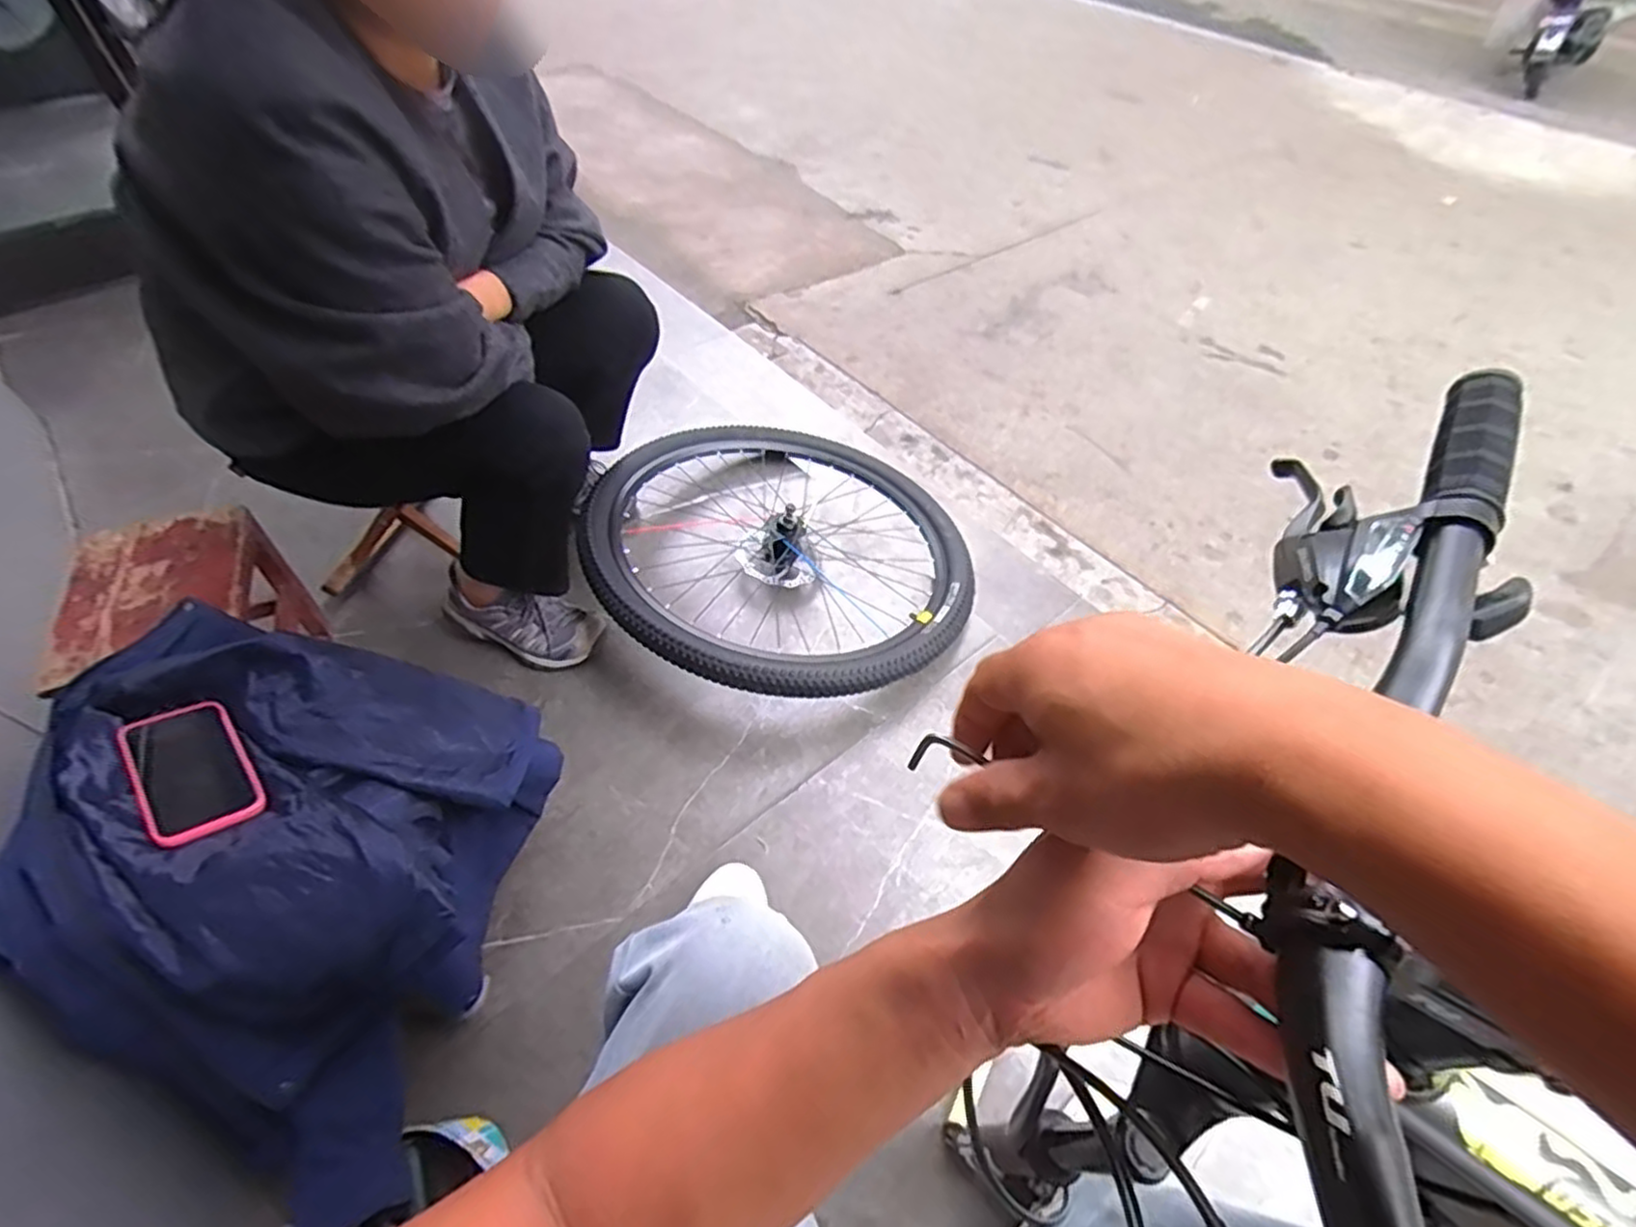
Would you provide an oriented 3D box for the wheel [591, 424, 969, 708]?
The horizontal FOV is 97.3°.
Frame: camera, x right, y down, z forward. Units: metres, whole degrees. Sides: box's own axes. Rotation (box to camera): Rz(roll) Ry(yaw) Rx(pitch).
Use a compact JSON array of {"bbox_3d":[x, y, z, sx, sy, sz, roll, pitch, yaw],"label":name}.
[{"bbox_3d":[-0.060,-0.114,1.207,0.587,0.146,0.587,0,53,0],"label":"wheel"}]

